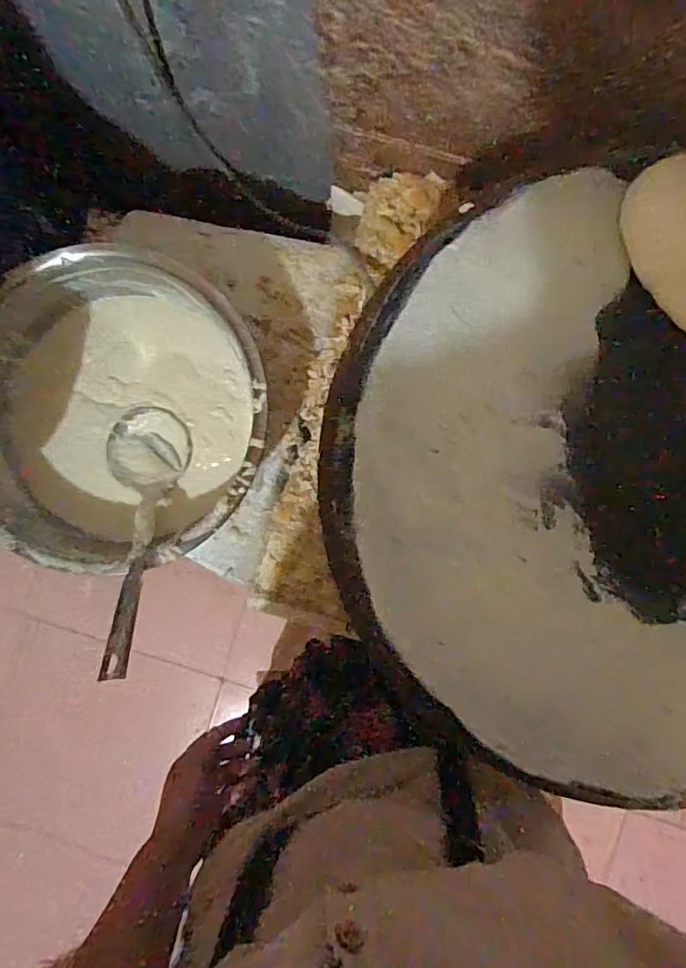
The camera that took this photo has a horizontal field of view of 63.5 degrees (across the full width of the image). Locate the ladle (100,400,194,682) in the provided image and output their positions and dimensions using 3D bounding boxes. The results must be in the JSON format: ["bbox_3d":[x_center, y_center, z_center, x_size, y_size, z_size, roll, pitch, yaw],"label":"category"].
[{"bbox_3d":[-0.251,0.061,0.672,0.108,0.071,0.350,-5,54,2],"label":"ladle"}]

